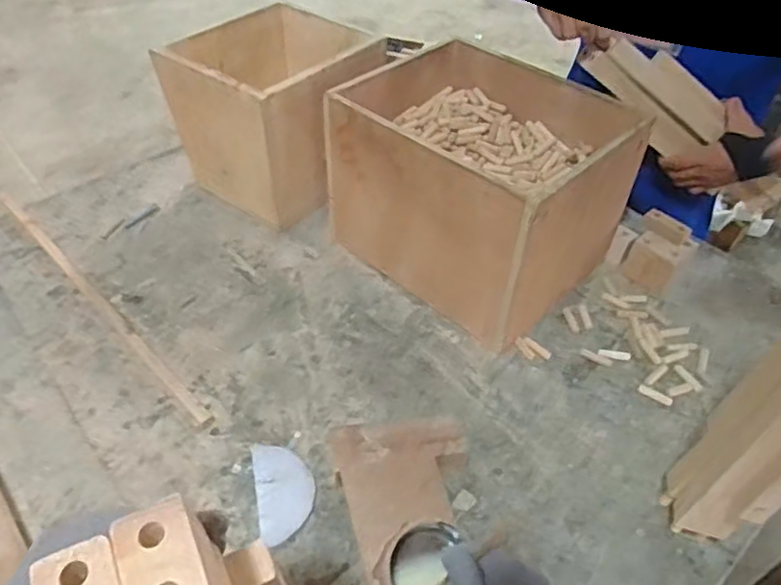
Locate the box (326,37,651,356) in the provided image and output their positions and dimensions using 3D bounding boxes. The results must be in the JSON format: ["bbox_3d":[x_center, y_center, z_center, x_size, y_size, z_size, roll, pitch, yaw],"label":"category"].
[{"bbox_3d":[0.119,-0.154,0.839,0.331,0.223,0.284,34,56,28],"label":"box"}]

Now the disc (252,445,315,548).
[{"bbox_3d":[-0.110,0.206,0.641,0.057,0.006,0.111,-10,47,-9],"label":"disc"}]

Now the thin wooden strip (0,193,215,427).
[{"bbox_3d":[-0.399,0.001,0.819,0.553,0.020,0.016,36,56,29],"label":"thin wooden strip"}]

